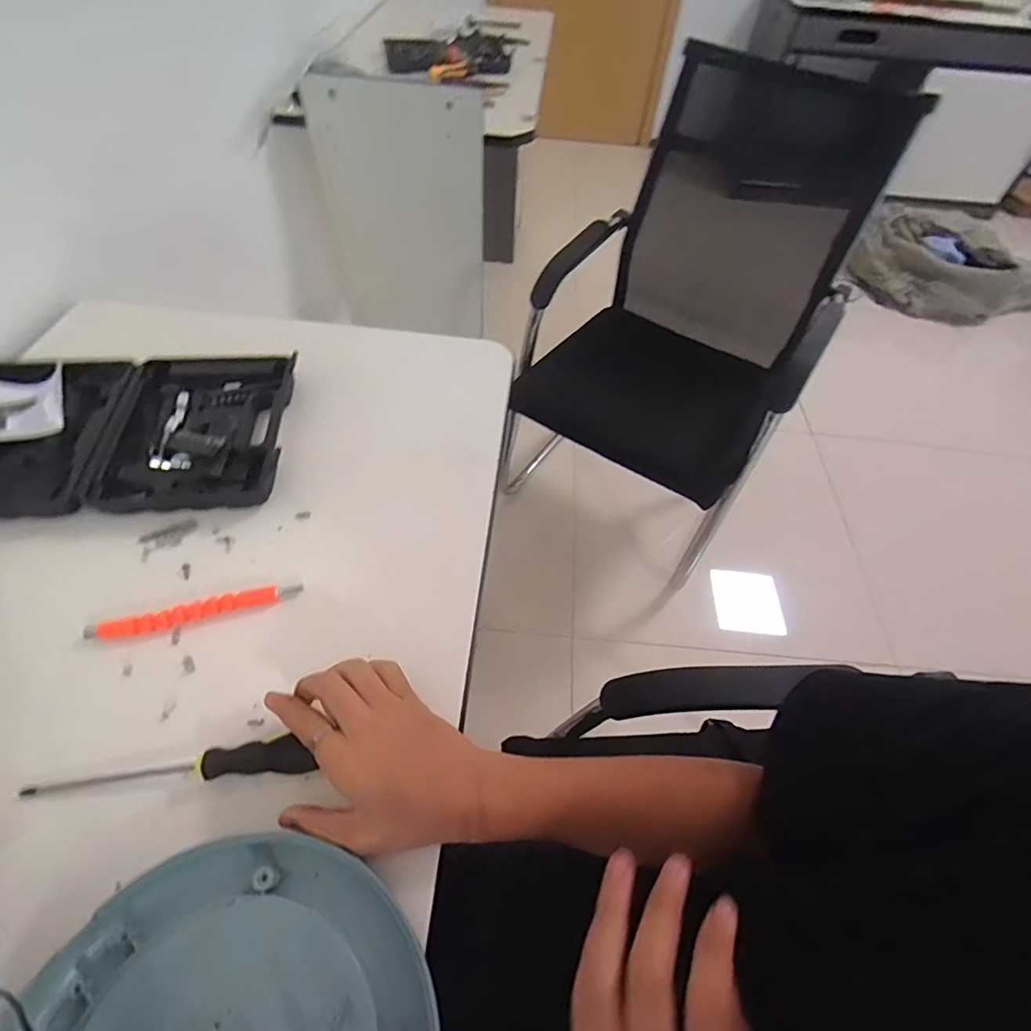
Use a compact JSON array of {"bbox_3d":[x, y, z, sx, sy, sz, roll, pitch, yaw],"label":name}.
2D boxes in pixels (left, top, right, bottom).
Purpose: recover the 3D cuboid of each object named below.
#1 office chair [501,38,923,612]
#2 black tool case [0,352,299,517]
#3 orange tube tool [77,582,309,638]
[{"bbox_3d":[0.382,-0.428,1.212,0.542,0.820,0.801,26,57,15],"label":"office chair"},{"bbox_3d":[-0.416,-0.092,0.547,0.334,0.037,0.222,0,54,-4],"label":"black tool case"},{"bbox_3d":[-0.277,0.083,0.448,0.170,0.014,0.016,-14,56,-13],"label":"orange tube tool"}]

